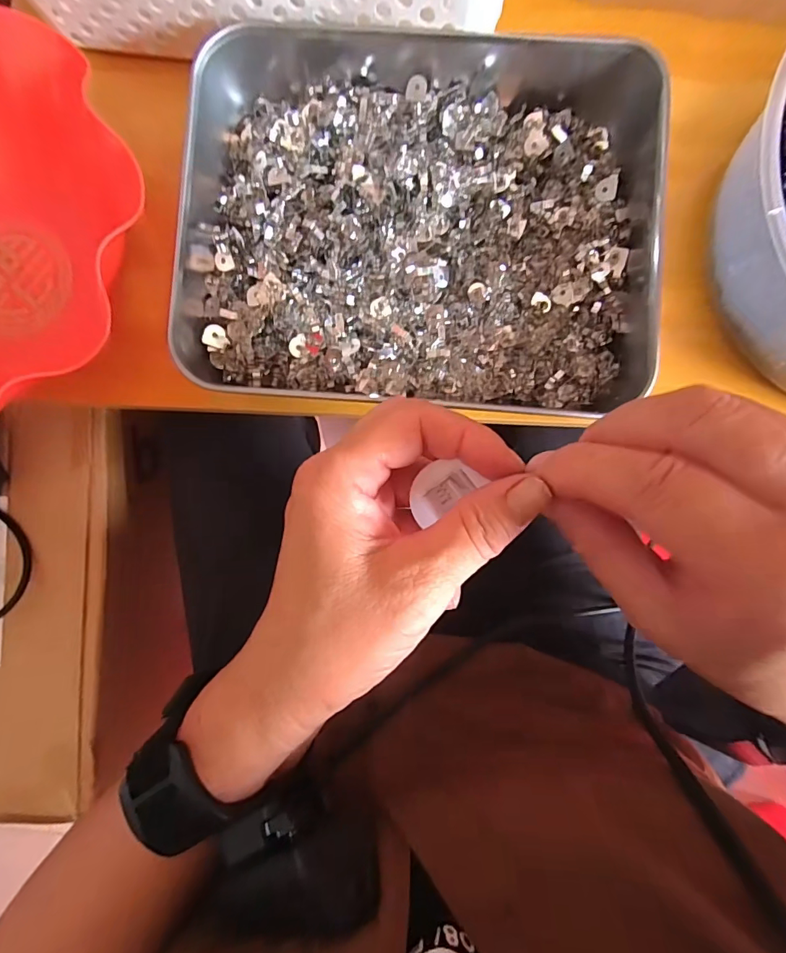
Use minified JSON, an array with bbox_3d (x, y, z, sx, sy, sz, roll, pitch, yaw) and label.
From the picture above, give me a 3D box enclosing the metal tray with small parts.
[{"bbox_3d":[0.014,-0.144,0.253,0.248,0.038,0.195,4,89,2],"label":"metal tray with small parts"}]

